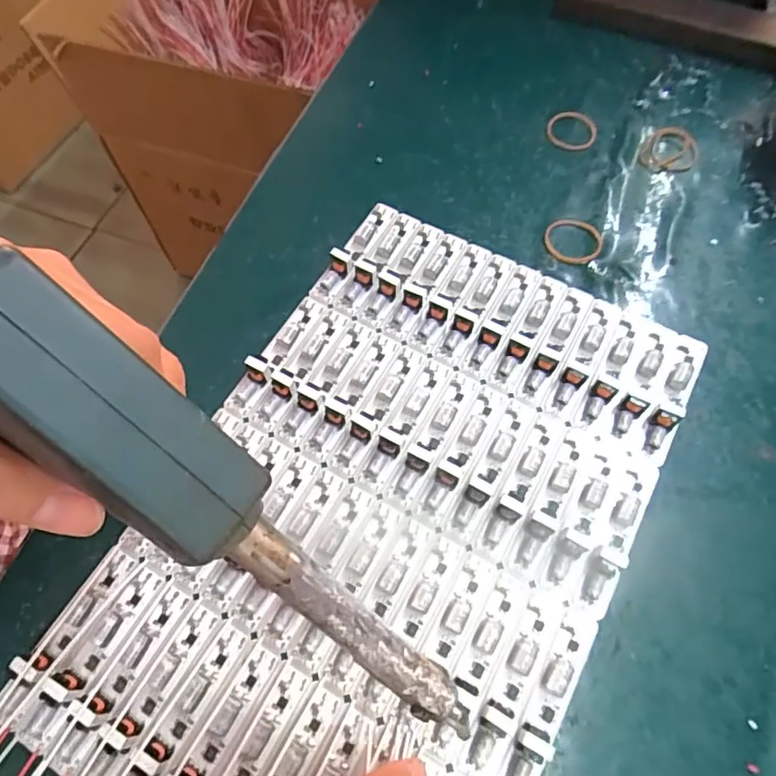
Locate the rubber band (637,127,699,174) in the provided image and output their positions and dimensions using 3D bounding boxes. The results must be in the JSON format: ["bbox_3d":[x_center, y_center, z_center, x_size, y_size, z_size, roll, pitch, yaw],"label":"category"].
[{"bbox_3d":[0.174,-0.146,0.347,0.031,0.004,0.044,37,70,16],"label":"rubber band"}]

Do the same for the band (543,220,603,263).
[{"bbox_3d":[0.103,-0.083,0.313,0.031,0.004,0.030,0,65,0],"label":"band"}]

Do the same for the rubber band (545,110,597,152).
[{"bbox_3d":[0.115,-0.162,0.353,0.032,0.006,0.032,0,65,0],"label":"rubber band"}]

